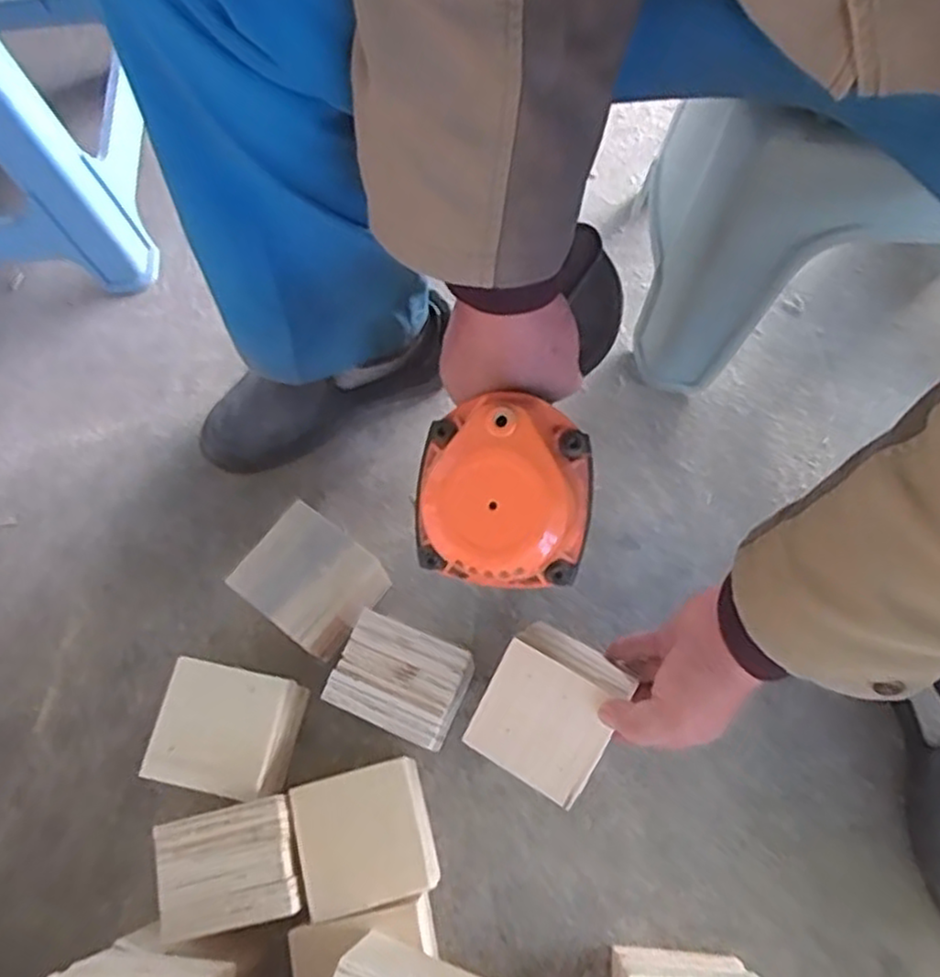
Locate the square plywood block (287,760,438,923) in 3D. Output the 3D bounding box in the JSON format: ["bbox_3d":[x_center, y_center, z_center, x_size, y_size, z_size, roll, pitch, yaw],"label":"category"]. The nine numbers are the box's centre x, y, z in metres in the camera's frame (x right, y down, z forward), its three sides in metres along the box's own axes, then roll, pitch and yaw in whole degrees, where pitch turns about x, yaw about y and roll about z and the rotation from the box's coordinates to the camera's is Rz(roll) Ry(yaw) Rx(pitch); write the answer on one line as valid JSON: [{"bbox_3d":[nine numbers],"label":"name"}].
[{"bbox_3d":[-0.079,0.267,0.563,0.095,0.077,0.088,-13,69,-3],"label":"square plywood block"}]

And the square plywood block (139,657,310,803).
[{"bbox_3d":[-0.192,0.197,0.594,0.096,0.081,0.091,12,71,6],"label":"square plywood block"}]

